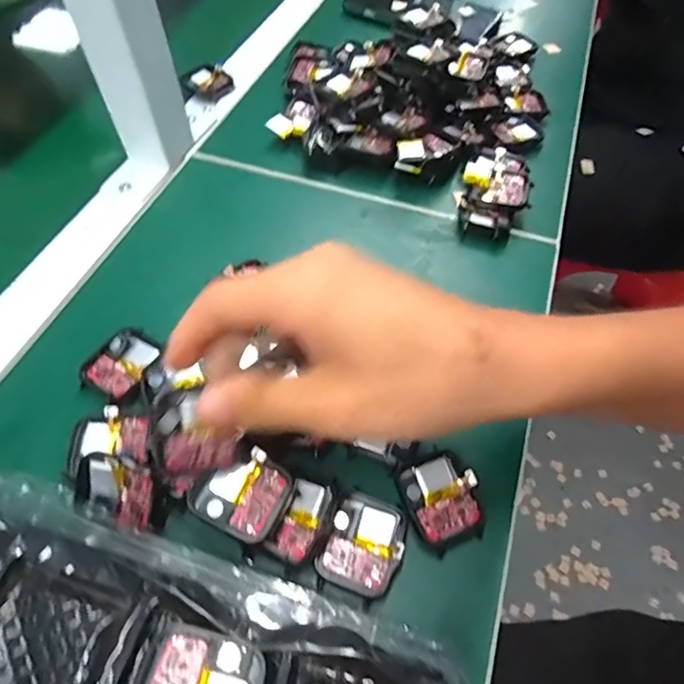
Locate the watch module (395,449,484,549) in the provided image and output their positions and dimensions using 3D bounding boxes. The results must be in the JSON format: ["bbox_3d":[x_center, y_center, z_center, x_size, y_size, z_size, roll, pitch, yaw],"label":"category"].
[{"bbox_3d":[0.049,0.079,0.253,0.037,0.014,0.039,-20,58,-13],"label":"watch module"}]

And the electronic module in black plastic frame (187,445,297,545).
[{"bbox_3d":[-0.046,0.069,0.233,0.040,0.011,0.037,28,60,17],"label":"electronic module in black plastic frame"}]

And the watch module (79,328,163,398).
[{"bbox_3d":[-0.128,0.010,0.293,0.033,0.007,0.042,25,59,16],"label":"watch module"}]

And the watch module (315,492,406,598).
[{"bbox_3d":[0.011,0.096,0.238,0.035,0.006,0.041,21,58,14],"label":"watch module"}]

